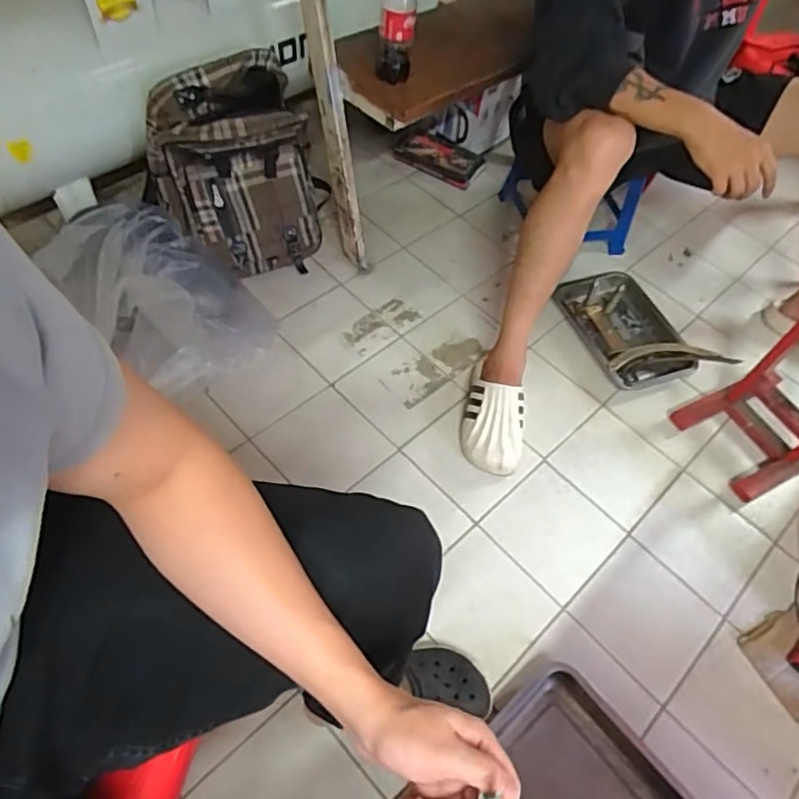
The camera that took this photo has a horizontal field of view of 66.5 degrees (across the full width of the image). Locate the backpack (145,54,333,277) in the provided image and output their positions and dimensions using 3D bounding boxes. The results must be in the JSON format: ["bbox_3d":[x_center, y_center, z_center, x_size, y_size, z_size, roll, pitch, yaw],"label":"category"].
[{"bbox_3d":[-0.321,-0.447,1.222,0.314,0.351,0.197,-24,62,-21],"label":"backpack"}]

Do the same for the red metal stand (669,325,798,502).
[{"bbox_3d":[0.760,-0.026,1.125,0.287,0.361,0.222,-21,61,-19],"label":"red metal stand"}]

